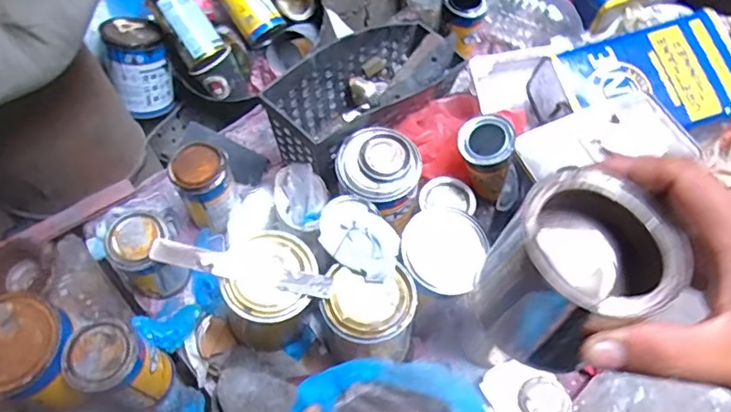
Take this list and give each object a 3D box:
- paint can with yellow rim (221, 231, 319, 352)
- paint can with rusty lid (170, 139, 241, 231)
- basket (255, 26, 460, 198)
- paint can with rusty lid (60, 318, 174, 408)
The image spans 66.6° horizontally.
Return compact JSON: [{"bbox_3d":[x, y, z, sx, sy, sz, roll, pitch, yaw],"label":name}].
[{"bbox_3d":[-0.105,0.105,0.658,0.099,0.124,0.113,17,64,11],"label":"paint can with yellow rim"},{"bbox_3d":[-0.206,-0.026,0.727,0.073,0.115,0.067,-1,62,2],"label":"paint can with rusty lid"},{"bbox_3d":[0.011,-0.166,0.804,0.123,0.150,0.305,39,71,21],"label":"basket"},{"bbox_3d":[-0.263,0.177,0.609,0.072,0.142,0.066,-1,62,2],"label":"paint can with rusty lid"}]

